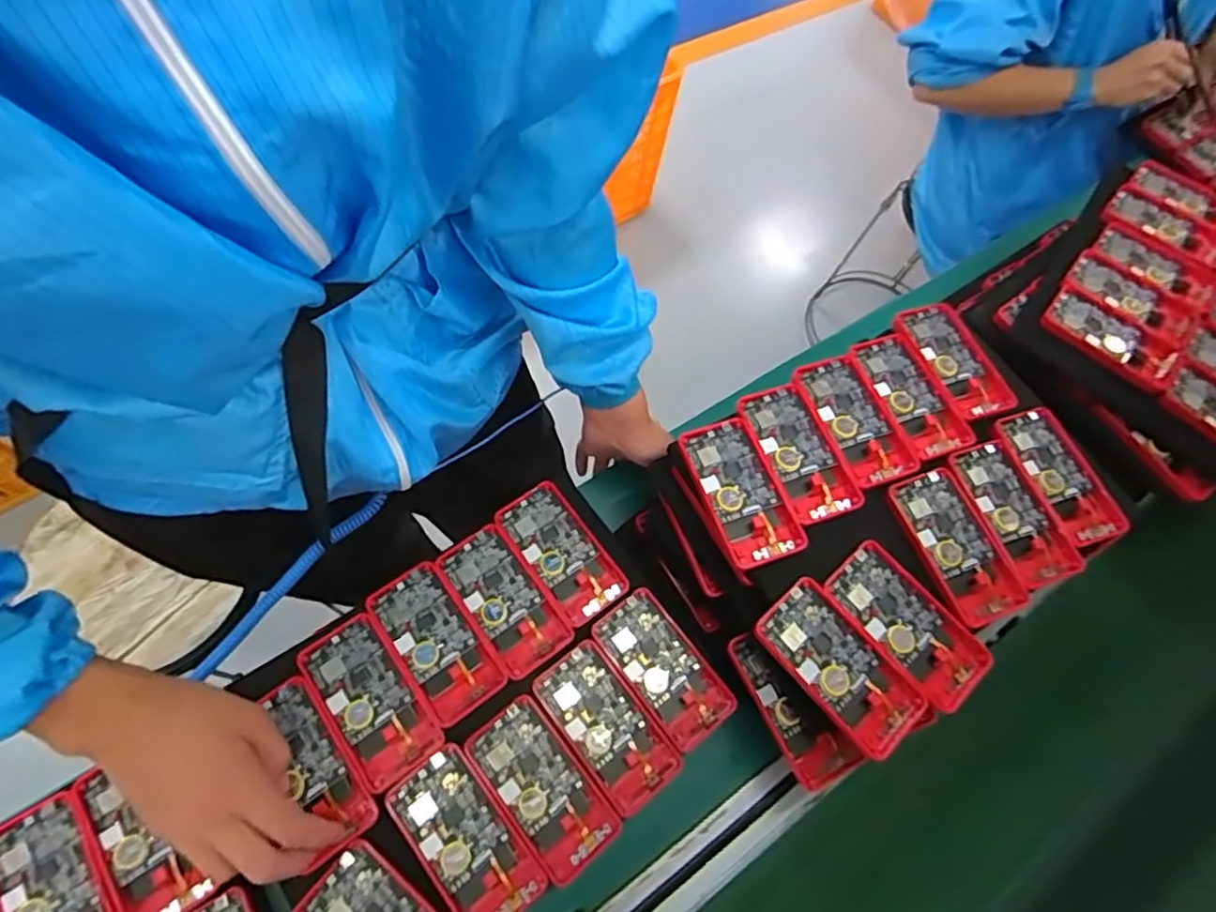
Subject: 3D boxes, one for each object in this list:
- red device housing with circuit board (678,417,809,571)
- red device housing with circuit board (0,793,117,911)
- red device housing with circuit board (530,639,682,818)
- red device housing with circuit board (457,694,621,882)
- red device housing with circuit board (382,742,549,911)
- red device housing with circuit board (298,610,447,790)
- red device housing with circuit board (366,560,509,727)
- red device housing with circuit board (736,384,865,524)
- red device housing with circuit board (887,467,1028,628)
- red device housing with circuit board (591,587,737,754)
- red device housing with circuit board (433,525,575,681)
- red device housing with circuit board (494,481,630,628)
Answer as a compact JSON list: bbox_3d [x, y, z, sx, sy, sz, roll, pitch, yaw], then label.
[{"bbox_3d":[0.107,0.027,0.525,0.061,0.013,0.125,-18,70,-10],"label":"red device housing with circuit board"},{"bbox_3d":[-0.387,0.307,0.446,0.063,0.013,0.123,-33,73,-15],"label":"red device housing with circuit board"},{"bbox_3d":[-0.002,0.213,0.510,0.062,0.010,0.125,-35,74,-15],"label":"red device housing with circuit board"},{"bbox_3d":[-0.051,0.249,0.484,0.062,0.009,0.124,-36,74,-15],"label":"red device housing with circuit board"},{"bbox_3d":[-0.104,0.278,0.464,0.062,0.007,0.124,-36,74,-15],"label":"red device housing with circuit board"},{"bbox_3d":[-0.185,0.187,0.497,0.061,0.007,0.124,-35,74,-15],"label":"red device housing with circuit board"},{"bbox_3d":[-0.140,0.149,0.519,0.062,0.006,0.125,-34,74,-15],"label":"red device housing with circuit board"},{"bbox_3d":[0.159,-0.005,0.544,0.062,0.014,0.124,-18,70,-10],"label":"red device housing with circuit board"},{"bbox_3d":[0.280,0.072,0.520,0.064,0.012,0.123,-17,70,-10],"label":"red device housing with circuit board"},{"bbox_3d":[0.045,0.176,0.536,0.063,0.014,0.124,-35,74,-15],"label":"red device housing with circuit board"},{"bbox_3d":[-0.089,0.121,0.544,0.062,0.013,0.125,-35,74,-15],"label":"red device housing with circuit board"},{"bbox_3d":[-0.042,0.084,0.564,0.062,0.011,0.125,-34,73,-15],"label":"red device housing with circuit board"}]

